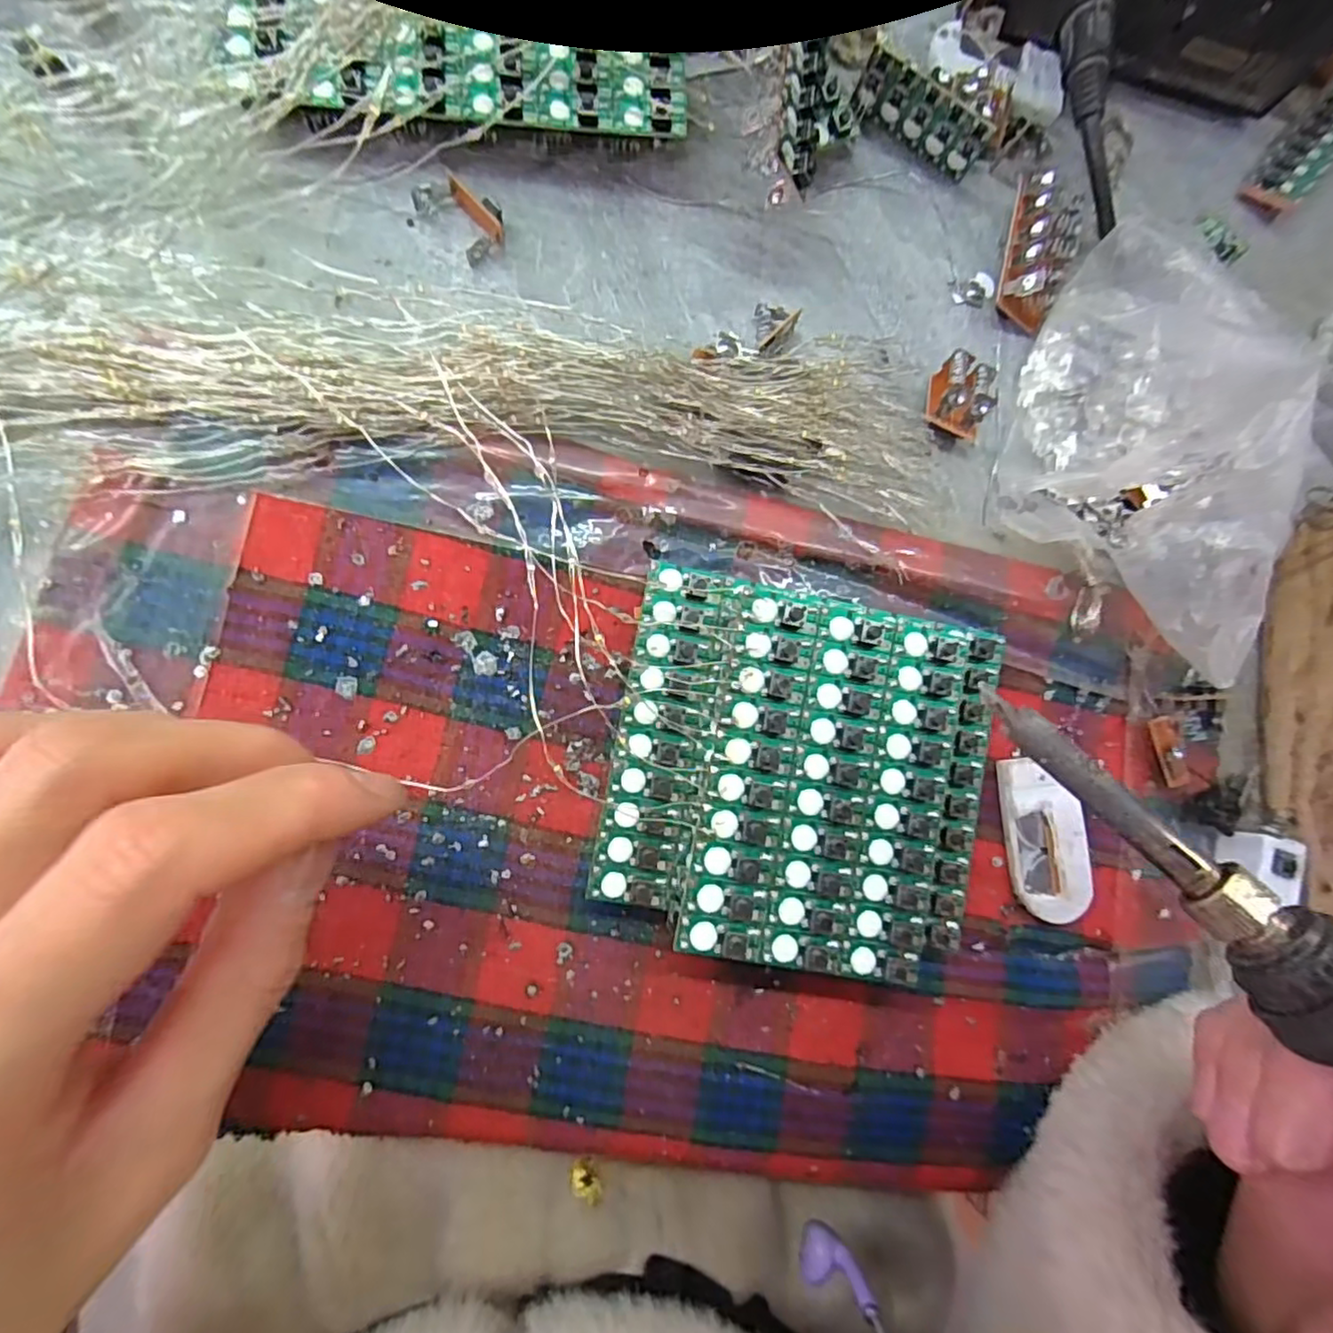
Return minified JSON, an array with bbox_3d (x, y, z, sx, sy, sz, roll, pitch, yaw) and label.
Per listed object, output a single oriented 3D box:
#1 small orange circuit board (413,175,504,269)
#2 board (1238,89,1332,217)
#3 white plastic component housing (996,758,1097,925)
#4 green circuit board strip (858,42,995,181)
[{"bbox_3d":[-0.062,-0.138,0.192,0.025,0.008,0.017,44,81,-4],"label":"small orange circuit board"},{"bbox_3d":[0.246,-0.198,0.240,0.019,0.006,0.070,44,81,-4],"label":"board"},{"bbox_3d":[0.121,0.054,0.201,0.024,0.005,0.050,-10,86,6],"label":"white plastic component housing"},{"bbox_3d":[0.084,-0.183,0.210,0.045,0.022,0.010,30,82,-6],"label":"green circuit board strip"}]

